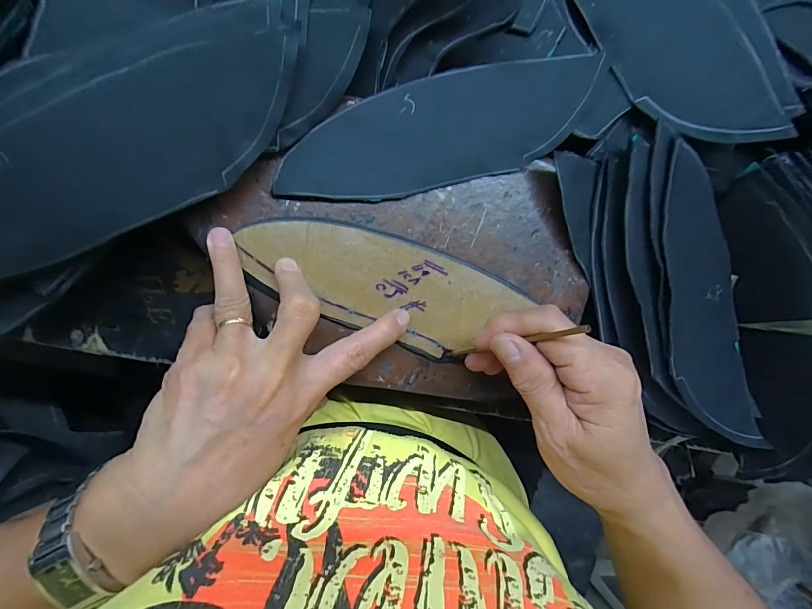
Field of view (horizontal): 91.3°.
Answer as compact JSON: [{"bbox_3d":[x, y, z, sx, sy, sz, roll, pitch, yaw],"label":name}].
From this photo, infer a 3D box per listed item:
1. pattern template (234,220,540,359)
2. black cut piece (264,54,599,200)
[{"bbox_3d":[-0.013,-0.011,0.254,0.176,0.004,0.060,17,92,-11],"label":"pattern template"},{"bbox_3d":[0.024,-0.109,0.251,0.208,0.009,0.064,-16,97,-7],"label":"black cut piece"}]

